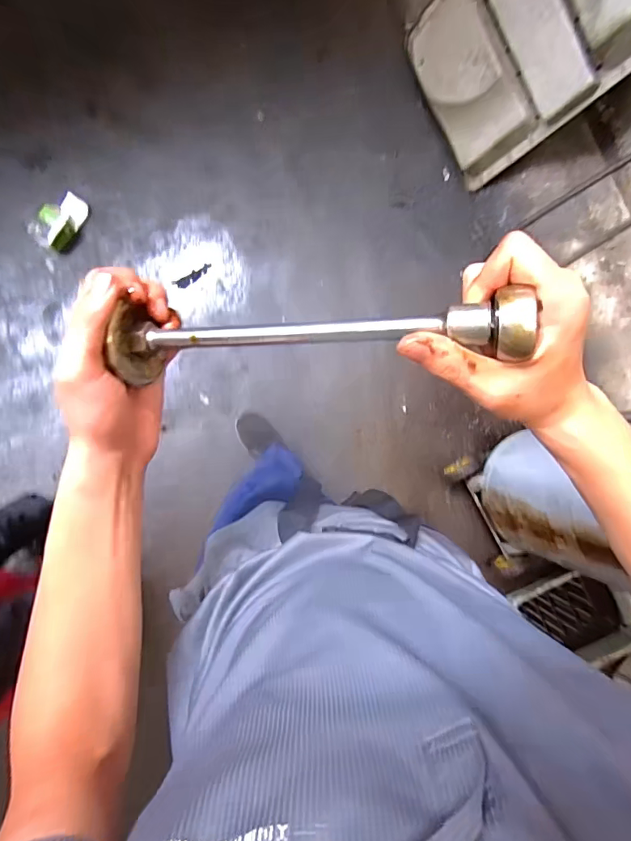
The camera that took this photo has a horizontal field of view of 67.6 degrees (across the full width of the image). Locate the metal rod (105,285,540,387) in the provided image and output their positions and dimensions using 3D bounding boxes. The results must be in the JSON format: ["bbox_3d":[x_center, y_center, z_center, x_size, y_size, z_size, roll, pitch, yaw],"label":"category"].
[{"bbox_3d":[-0.007,-0.053,0.293,0.258,0.043,0.044,0,85,19],"label":"metal rod"}]

